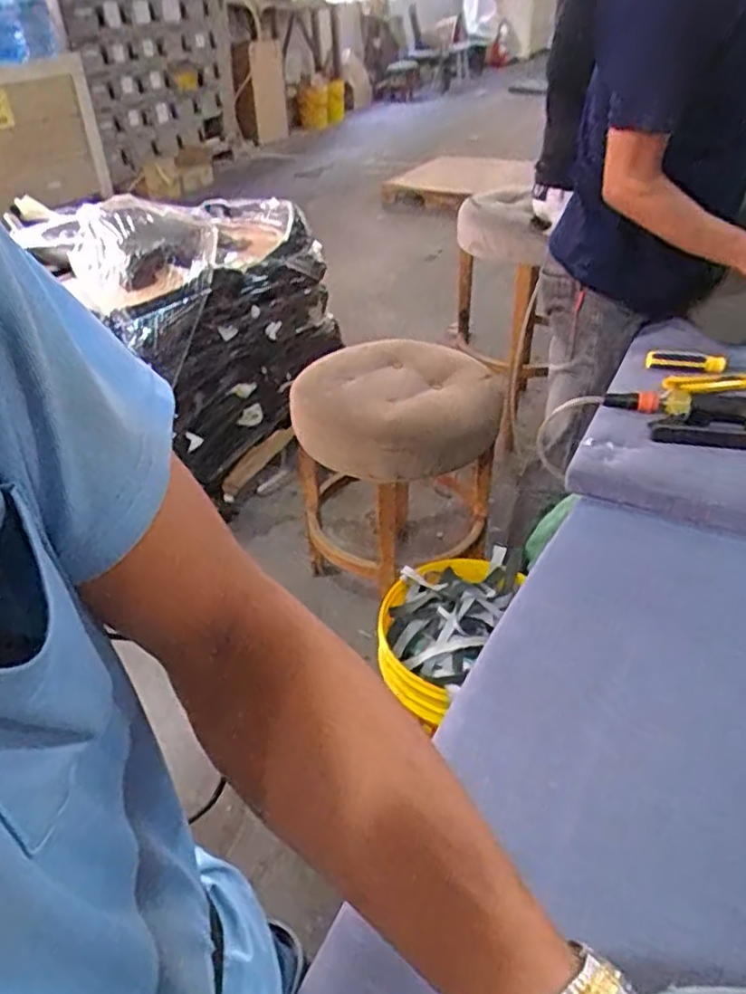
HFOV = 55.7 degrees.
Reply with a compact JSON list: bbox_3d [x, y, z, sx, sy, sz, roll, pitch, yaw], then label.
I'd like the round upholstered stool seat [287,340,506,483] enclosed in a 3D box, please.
[{"bbox_3d":[0.051,-0.203,1.579,0.486,0.126,0.406,9,38,15],"label":"round upholstered stool seat"}]

